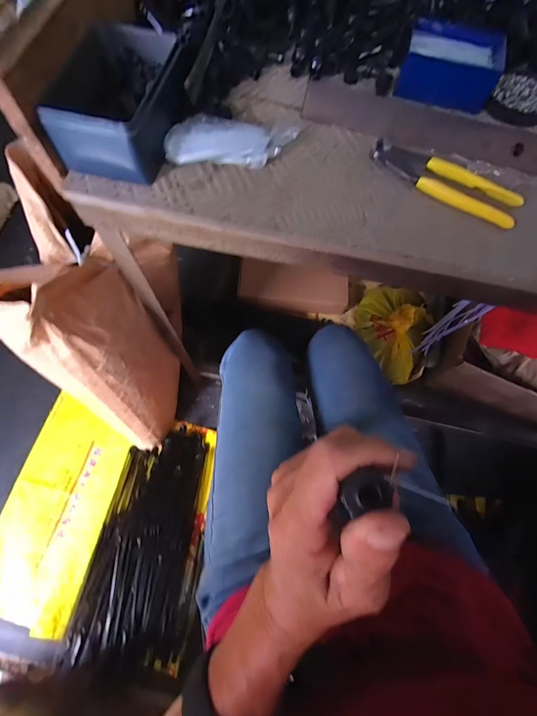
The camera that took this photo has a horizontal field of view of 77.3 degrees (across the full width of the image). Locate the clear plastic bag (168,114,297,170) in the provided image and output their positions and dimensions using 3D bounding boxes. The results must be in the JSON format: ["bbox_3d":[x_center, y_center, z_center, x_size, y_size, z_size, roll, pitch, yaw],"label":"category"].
[{"bbox_3d":[-0.040,-0.238,0.369,0.137,0.027,0.051,0,70,-2],"label":"clear plastic bag"}]

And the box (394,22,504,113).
[{"bbox_3d":[0.225,-0.365,0.421,0.112,0.041,0.092,17,70,5],"label":"box"}]

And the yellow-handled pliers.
[{"bbox_3d":[0.191,-0.196,0.368,0.166,0.011,0.047,32,72,10],"label":"yellow-handled pliers"}]

